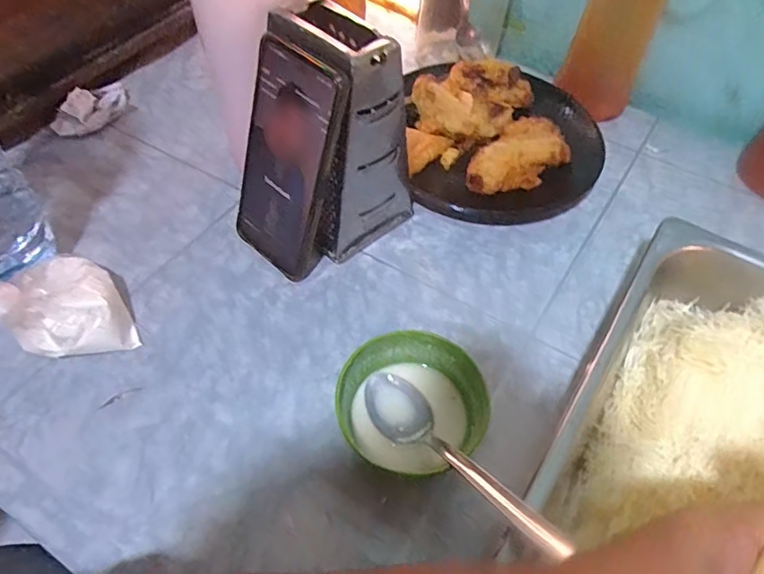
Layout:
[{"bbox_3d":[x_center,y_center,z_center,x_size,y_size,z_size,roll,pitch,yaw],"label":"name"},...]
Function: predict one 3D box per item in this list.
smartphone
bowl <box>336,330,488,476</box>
[{"bbox_3d":[-0.071,-0.088,0.410,0.076,0.168,0.014,34,41,17],"label":"smartphone"},{"bbox_3d":[0.019,0.075,0.359,0.091,0.044,0.084,1,53,-1],"label":"bowl"}]

